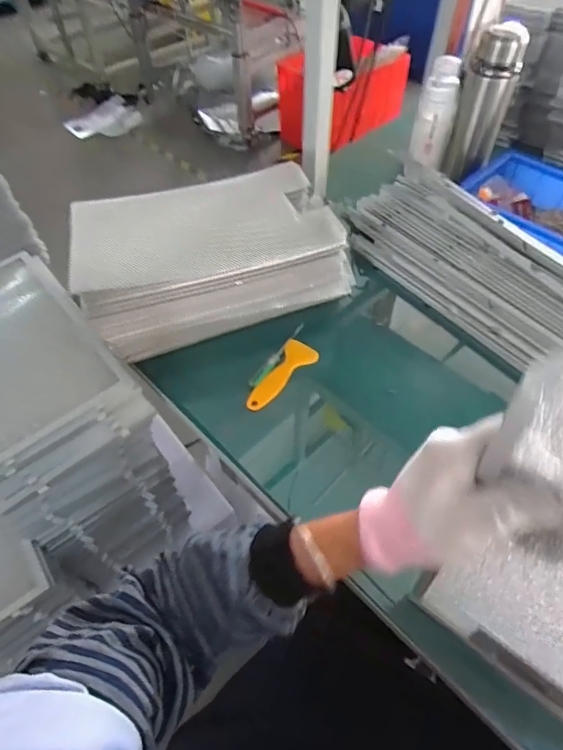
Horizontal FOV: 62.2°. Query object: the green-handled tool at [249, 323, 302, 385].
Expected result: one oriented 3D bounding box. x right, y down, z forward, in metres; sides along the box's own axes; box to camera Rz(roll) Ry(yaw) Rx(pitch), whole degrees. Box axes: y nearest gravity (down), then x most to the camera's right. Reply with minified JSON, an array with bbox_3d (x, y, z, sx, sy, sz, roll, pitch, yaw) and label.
[{"bbox_3d":[-0.004,-0.029,0.643,0.015,0.010,0.126,30,59,22],"label":"green-handled tool"}]

